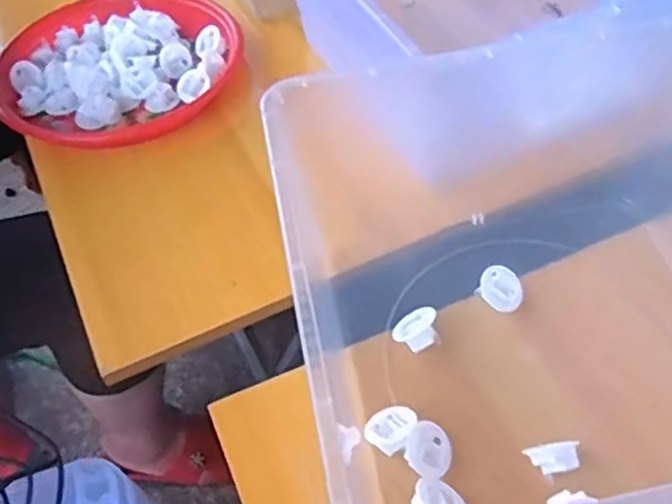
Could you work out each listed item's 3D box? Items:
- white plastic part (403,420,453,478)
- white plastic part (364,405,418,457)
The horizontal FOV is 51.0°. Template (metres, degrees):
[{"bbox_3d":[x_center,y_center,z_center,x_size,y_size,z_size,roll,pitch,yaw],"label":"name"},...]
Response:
[{"bbox_3d":[0.055,0.118,0.419,0.027,0.012,0.030,24,57,22],"label":"white plastic part"},{"bbox_3d":[0.034,0.109,0.433,0.031,0.010,0.031,-38,30,-24],"label":"white plastic part"}]

